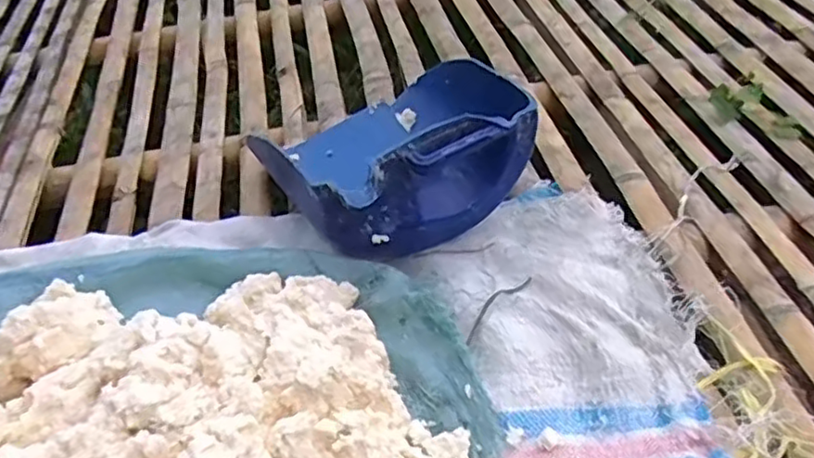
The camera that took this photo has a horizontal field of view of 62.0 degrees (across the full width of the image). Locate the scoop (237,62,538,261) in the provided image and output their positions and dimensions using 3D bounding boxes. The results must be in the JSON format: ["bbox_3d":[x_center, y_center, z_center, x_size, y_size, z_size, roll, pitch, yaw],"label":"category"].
[{"bbox_3d":[-0.025,-0.112,0.858,0.293,0.154,0.335,-28,48,-19],"label":"scoop"}]

